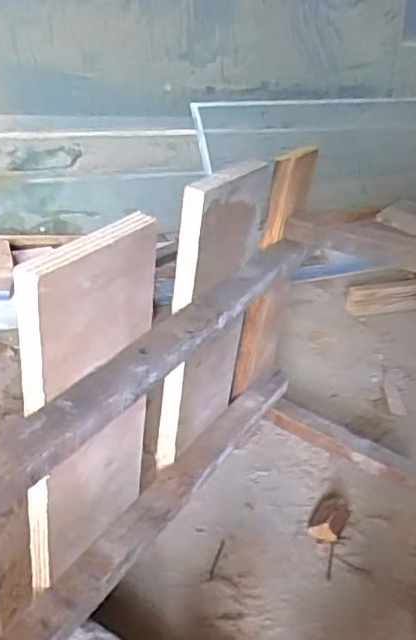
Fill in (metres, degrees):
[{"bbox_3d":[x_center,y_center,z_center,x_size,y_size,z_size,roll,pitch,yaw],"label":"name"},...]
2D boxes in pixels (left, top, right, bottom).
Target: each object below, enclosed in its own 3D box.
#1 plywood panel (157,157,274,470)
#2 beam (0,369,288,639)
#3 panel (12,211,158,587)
[{"bbox_3d":[0.005,-0.001,0.558,0.022,0.277,0.132,24,34,25],"label":"plywood panel"},{"bbox_3d":[-0.065,0.179,0.515,0.036,0.022,0.565,22,34,23],"label":"beam"},{"bbox_3d":[-0.079,0.059,0.428,0.019,0.255,0.119,25,35,26],"label":"panel"}]

